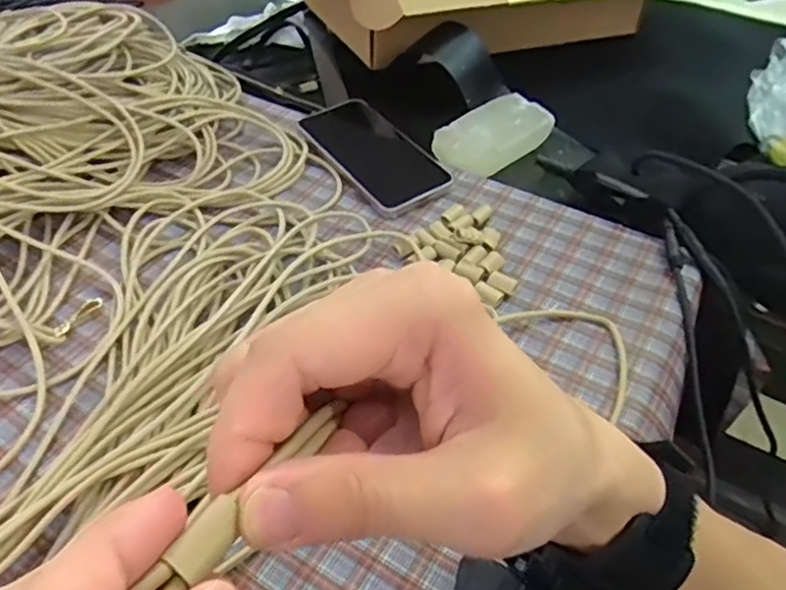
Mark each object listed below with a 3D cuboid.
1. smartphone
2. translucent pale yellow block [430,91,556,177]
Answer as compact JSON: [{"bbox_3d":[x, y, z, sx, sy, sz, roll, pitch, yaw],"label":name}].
[{"bbox_3d":[-0.016,-0.127,0.554,0.077,0.011,0.149,-27,53,-24],"label":"smartphone"},{"bbox_3d":[0.097,-0.153,0.604,0.112,0.021,0.070,-33,52,-27],"label":"translucent pale yellow block"}]

